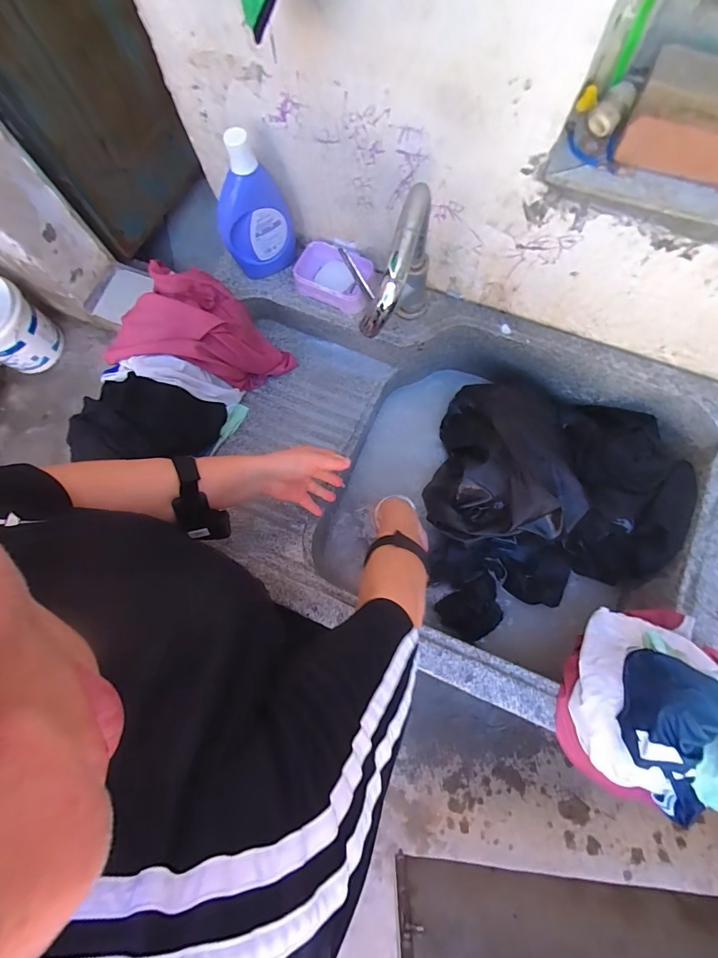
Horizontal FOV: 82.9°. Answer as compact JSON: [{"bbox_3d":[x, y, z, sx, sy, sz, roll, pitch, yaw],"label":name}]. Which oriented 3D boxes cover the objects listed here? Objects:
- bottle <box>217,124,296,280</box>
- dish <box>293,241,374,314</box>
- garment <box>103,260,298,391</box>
[{"bbox_3d":[-0.164,-0.402,0.601,0.102,0.195,0.069,-29,77,-4],"label":"bottle"},{"bbox_3d":[-0.039,-0.328,0.666,0.140,0.038,0.085,25,79,8],"label":"dish"},{"bbox_3d":[-0.246,-0.225,0.651,0.250,0.162,0.130,-5,76,2],"label":"garment"}]

